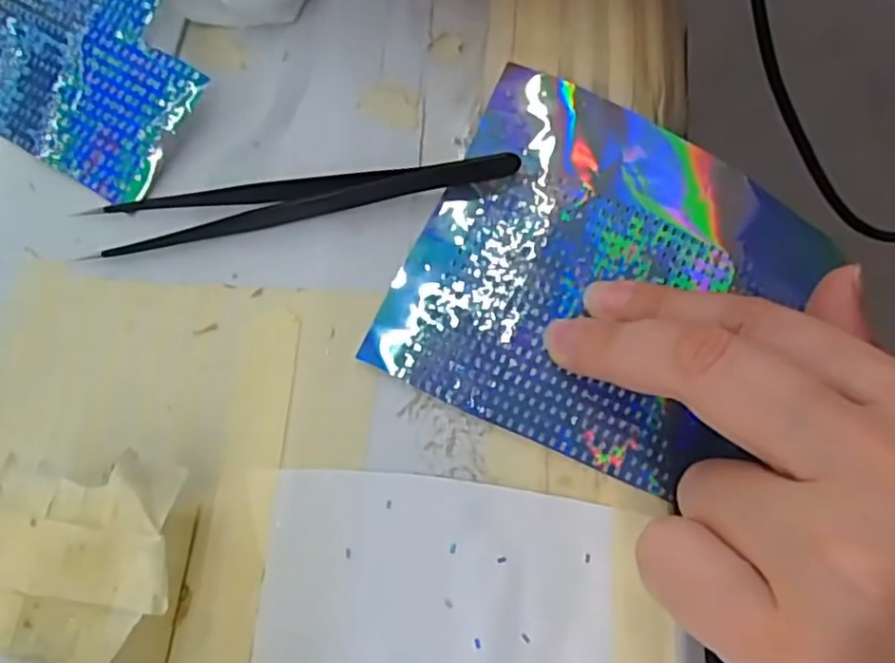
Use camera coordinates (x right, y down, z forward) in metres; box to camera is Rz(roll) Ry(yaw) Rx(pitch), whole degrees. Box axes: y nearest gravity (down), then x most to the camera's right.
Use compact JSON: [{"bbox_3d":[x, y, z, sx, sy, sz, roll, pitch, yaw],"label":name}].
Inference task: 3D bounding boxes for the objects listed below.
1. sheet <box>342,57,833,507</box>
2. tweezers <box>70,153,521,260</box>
[{"bbox_3d":[0.045,-0.016,0.199,0.107,0.008,0.103,25,74,5],"label":"sheet"},{"bbox_3d":[-0.043,-0.039,0.203,0.125,0.012,0.016,-8,70,-1],"label":"tweezers"}]

